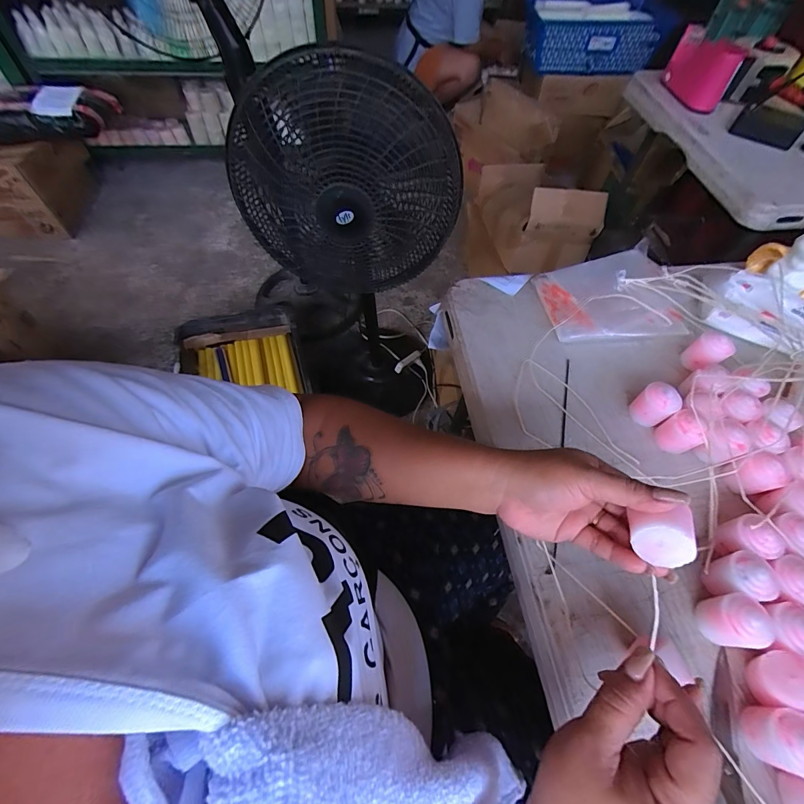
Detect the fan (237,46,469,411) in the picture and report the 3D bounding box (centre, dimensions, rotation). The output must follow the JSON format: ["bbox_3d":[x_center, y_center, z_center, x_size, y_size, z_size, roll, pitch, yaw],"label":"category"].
[{"bbox_3d":[-0.086,-0.370,0.978,0.394,0.857,0.373,9,58,3],"label":"fan"}]

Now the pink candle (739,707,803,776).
[{"bbox_3d":[0.277,0.243,0.272,0.037,0.038,0.035,1,58,-2],"label":"pink candle"}]

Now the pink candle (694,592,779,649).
[{"bbox_3d":[0.275,0.180,0.308,0.038,0.042,0.037,1,58,-2],"label":"pink candle"}]

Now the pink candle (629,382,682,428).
[{"bbox_3d":[0.271,0.006,0.408,0.031,0.046,0.035,-30,64,-19],"label":"pink candle"}]

